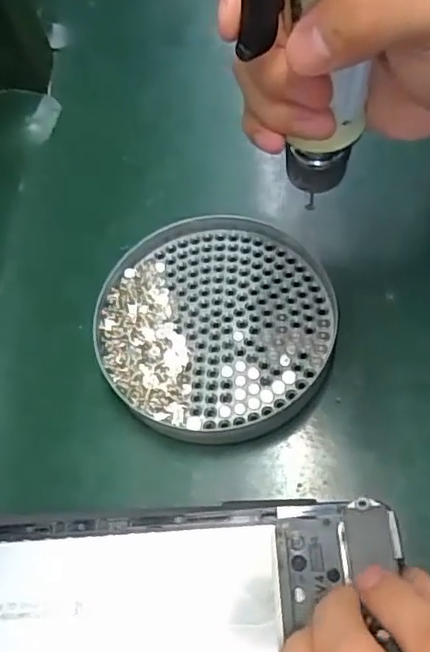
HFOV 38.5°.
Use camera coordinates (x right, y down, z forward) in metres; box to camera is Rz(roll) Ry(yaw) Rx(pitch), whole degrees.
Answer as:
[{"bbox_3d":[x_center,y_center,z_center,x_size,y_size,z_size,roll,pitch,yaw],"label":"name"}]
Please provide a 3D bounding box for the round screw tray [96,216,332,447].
[{"bbox_3d":[0.000,-0.001,0.302,0.111,0.021,0.114,-2,60,3],"label":"round screw tray"}]

